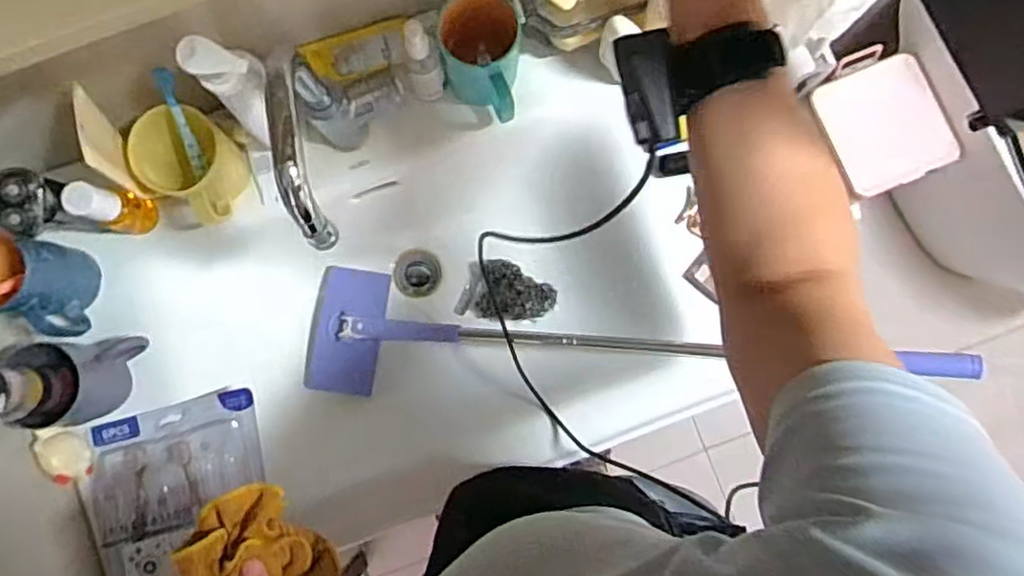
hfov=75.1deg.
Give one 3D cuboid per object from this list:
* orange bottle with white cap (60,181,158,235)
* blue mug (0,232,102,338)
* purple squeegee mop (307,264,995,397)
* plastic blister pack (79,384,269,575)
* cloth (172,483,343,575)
[{"bbox_3d":[-0.406,-0.082,0.679,0.035,0.104,0.041,17,85,2],"label":"orange bottle with white cap"},{"bbox_3d":[-0.489,-0.005,0.669,0.102,0.099,0.095,7,85,1],"label":"blue mug"},{"bbox_3d":[0.067,0.069,0.766,0.651,0.065,0.161,3,84,15],"label":"purple squeegee mop"},{"bbox_3d":[-0.341,0.226,0.690,0.182,0.035,0.208,-17,85,-1],"label":"plastic blister pack"},{"bbox_3d":[-0.183,0.195,0.481,0.070,0.058,0.101,-39,85,-3],"label":"cloth"}]

